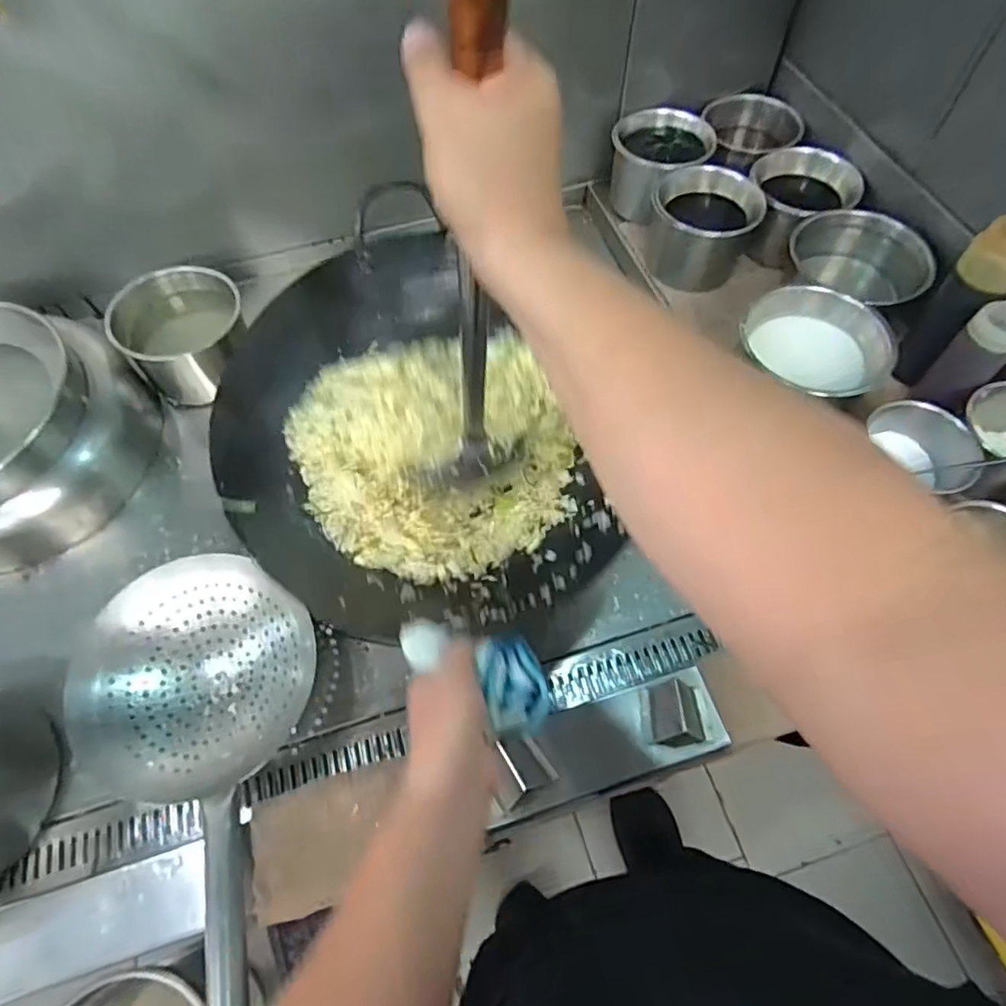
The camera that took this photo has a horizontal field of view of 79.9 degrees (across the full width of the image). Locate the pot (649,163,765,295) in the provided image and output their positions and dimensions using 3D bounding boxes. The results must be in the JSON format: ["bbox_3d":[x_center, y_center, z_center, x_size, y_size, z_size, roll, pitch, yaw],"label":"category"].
[{"bbox_3d":[0.292,-0.403,0.885,0.143,0.129,0.120,24,64,15],"label":"pot"}]

